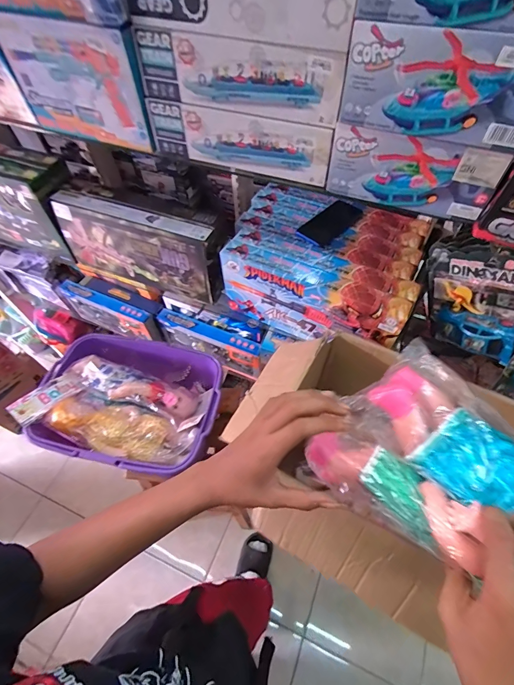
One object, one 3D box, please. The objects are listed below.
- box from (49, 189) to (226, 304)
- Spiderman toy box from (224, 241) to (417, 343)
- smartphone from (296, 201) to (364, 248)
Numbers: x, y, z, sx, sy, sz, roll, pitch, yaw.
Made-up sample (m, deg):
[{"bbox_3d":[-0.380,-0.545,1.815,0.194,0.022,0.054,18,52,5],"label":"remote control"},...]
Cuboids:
[{"bbox_3d":[-0.299,-0.241,0.865,0.429,0.194,0.077,18,59,13],"label":"box"},{"bbox_3d":[0.108,-0.083,0.761,0.397,0.180,0.050,24,61,16],"label":"Spiderman toy box"},{"bbox_3d":[0.170,-0.273,0.774,0.079,0.006,0.162,39,66,23],"label":"smartphone"}]

